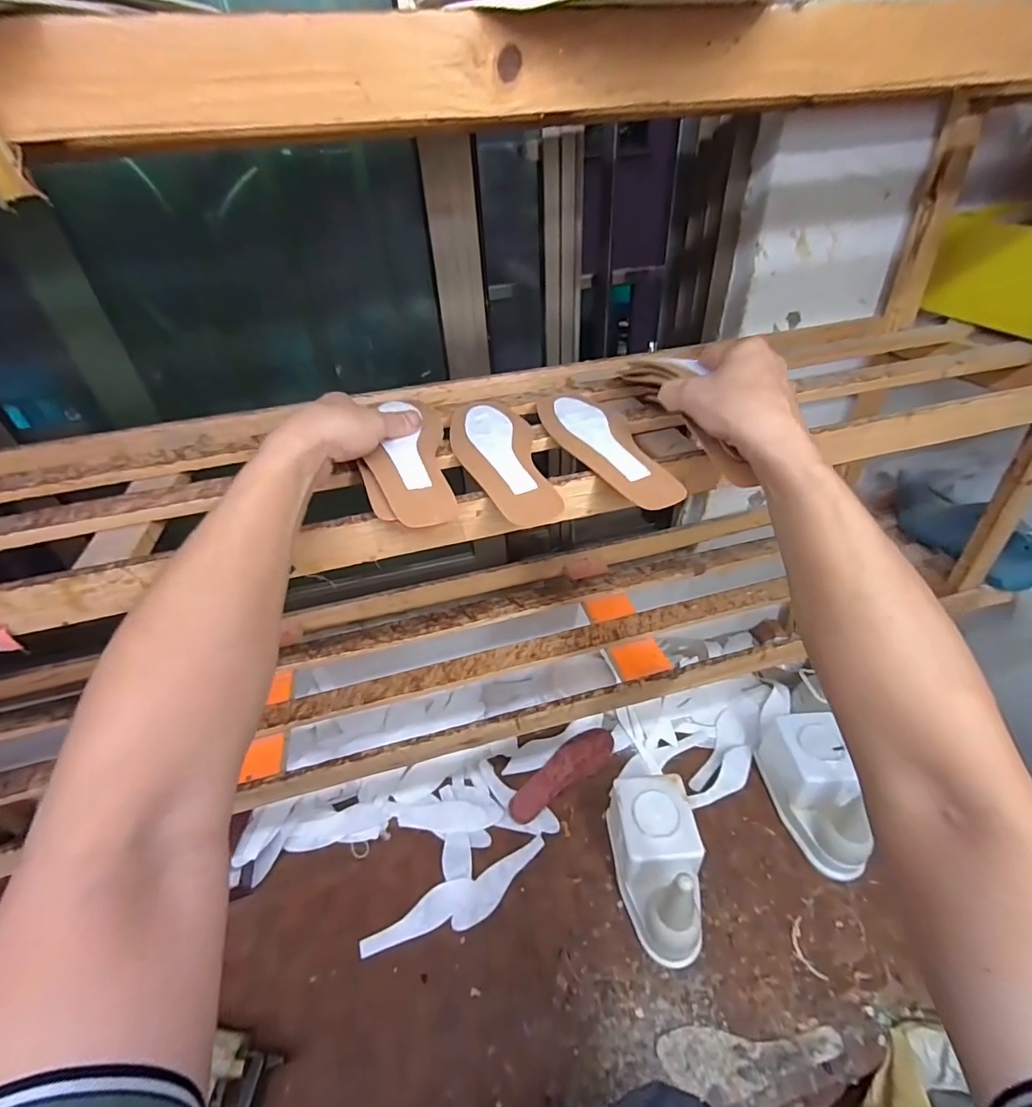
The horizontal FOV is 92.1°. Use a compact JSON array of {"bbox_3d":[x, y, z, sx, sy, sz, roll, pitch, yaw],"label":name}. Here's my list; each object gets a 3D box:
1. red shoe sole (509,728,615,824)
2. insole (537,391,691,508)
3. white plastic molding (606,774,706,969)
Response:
[{"bbox_3d":[0.078,0.376,0.858,0.217,0.013,0.069,-29,45,-28],"label":"red shoe sole"},{"bbox_3d":[0.071,-0.104,0.444,0.067,0.007,0.213,-12,39,-9],"label":"insole"},{"bbox_3d":[0.197,0.413,0.673,0.102,0.169,0.190,-5,39,-1],"label":"white plastic molding"}]

